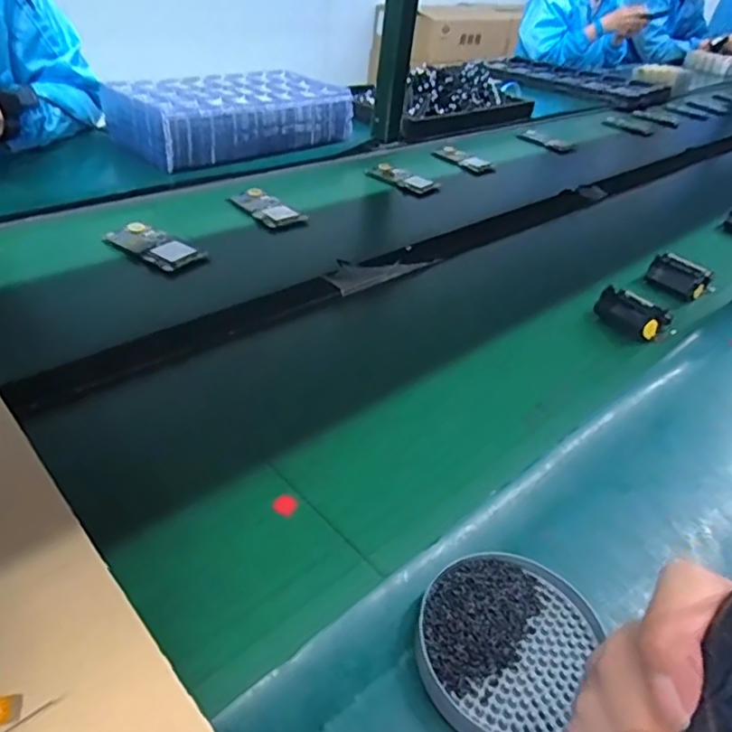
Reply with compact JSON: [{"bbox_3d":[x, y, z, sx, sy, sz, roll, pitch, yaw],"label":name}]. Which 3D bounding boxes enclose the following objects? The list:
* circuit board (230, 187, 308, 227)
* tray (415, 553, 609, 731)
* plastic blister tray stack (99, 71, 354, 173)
[{"bbox_3d":[-0.145,-0.225,0.851,0.112,0.012,0.060,32,43,26],"label":"circuit board"},{"bbox_3d":[0.081,0.167,0.362,0.097,0.019,0.113,26,40,19],"label":"tray"},{"bbox_3d":[-0.234,-0.447,1.066,0.399,0.092,0.196,-26,50,-37],"label":"plastic blister tray stack"}]

